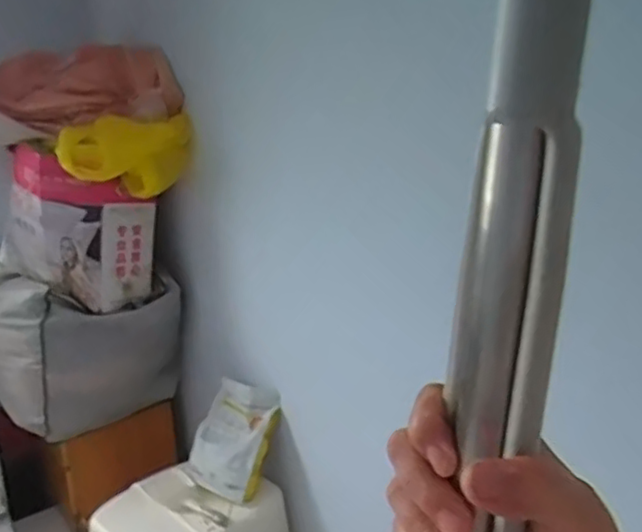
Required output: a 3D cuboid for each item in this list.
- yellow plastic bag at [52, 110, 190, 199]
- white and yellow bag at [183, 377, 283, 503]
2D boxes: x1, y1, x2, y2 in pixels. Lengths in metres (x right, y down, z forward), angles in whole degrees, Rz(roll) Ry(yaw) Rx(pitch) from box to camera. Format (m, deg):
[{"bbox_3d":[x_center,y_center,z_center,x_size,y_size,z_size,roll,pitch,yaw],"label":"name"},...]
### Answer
[{"bbox_3d":[-0.534,-0.292,1.820,0.373,0.203,0.103,-1,16,10],"label":"yellow plastic bag"},{"bbox_3d":[-0.258,0.493,1.914,0.286,0.129,0.315,-1,55,43],"label":"white and yellow bag"}]

